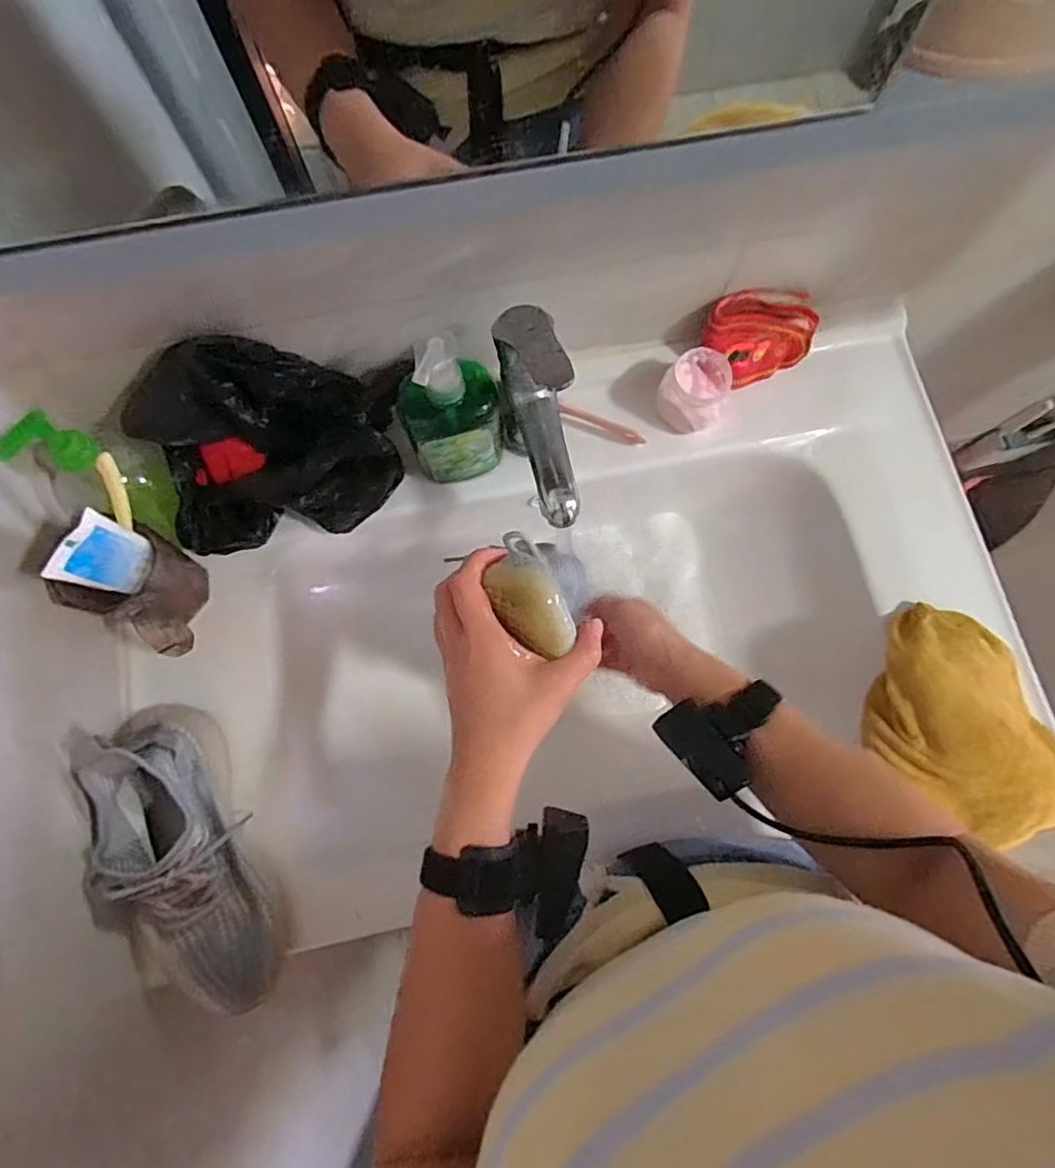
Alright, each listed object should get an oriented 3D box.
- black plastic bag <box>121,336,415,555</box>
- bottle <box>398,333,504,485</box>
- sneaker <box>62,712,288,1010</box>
[{"bbox_3d":[-0.213,-0.119,0.502,0.219,0.128,0.124,-9,77,-3],"label":"black plastic bag"},{"bbox_3d":[-0.062,-0.139,0.480,0.081,0.156,0.047,-24,78,-6],"label":"bottle"},{"bbox_3d":[-0.284,0.215,0.451,0.110,0.092,0.244,-24,78,-6],"label":"sneaker"}]

